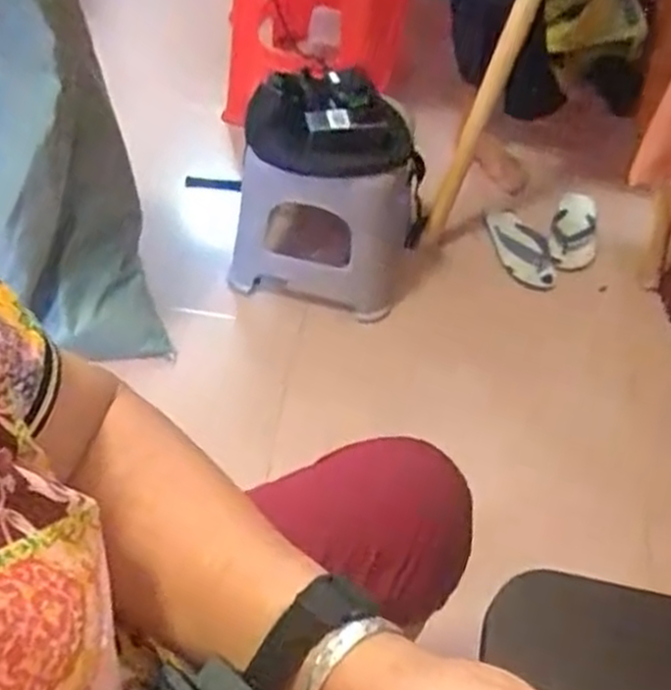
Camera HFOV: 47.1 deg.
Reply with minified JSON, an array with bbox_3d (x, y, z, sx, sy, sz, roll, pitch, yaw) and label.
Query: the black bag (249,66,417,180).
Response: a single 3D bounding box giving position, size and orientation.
[{"bbox_3d":[-0.003,-0.352,1.197,0.249,0.076,0.192,16,52,8],"label":"black bag"}]

